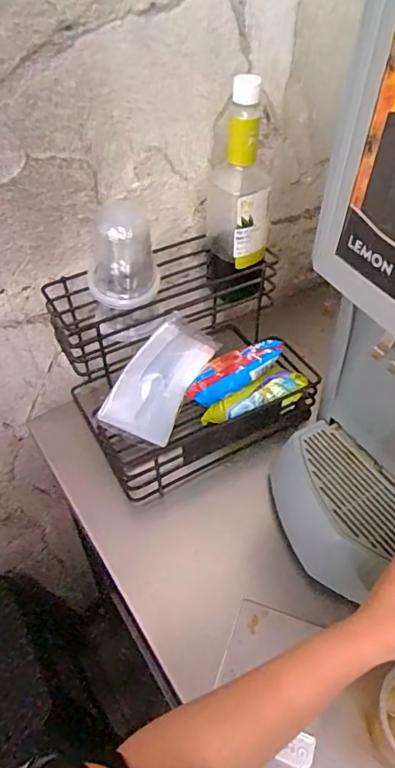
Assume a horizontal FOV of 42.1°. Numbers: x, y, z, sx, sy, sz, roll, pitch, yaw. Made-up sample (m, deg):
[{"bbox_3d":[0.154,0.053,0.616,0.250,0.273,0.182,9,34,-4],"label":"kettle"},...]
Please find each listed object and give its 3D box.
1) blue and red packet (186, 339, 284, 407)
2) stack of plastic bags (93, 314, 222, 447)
[{"bbox_3d":[0.048,-0.020,0.692,0.140,0.044,0.050,-31,55,-4],"label":"blue and red packet"},{"bbox_3d":[-0.049,-0.005,0.681,0.163,0.102,0.024,-58,36,4],"label":"stack of plastic bags"}]

